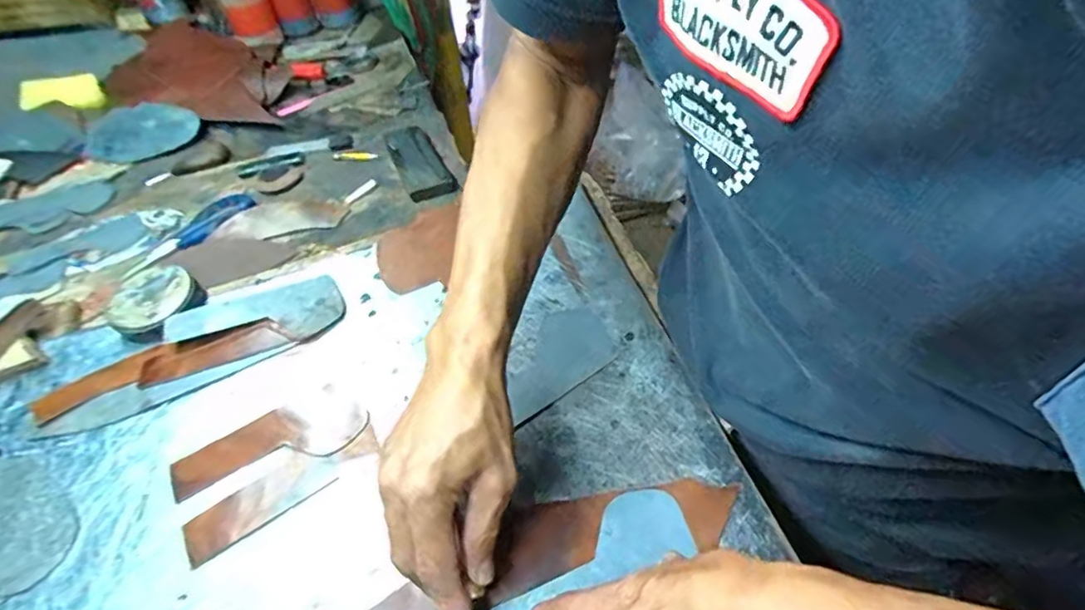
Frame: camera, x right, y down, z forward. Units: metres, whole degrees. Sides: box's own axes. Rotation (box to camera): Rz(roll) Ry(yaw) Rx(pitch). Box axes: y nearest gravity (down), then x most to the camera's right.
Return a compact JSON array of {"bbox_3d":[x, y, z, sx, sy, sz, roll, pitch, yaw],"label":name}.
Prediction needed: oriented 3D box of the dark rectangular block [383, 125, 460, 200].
[{"bbox_3d":[-0.154,-0.176,0.696,0.054,0.013,0.172,-20,50,-14],"label":"dark rectangular block"}]

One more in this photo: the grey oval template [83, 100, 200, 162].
[{"bbox_3d":[-0.581,-0.251,0.817,0.151,0.012,0.123,-20,64,-8],"label":"grey oval template"}]

